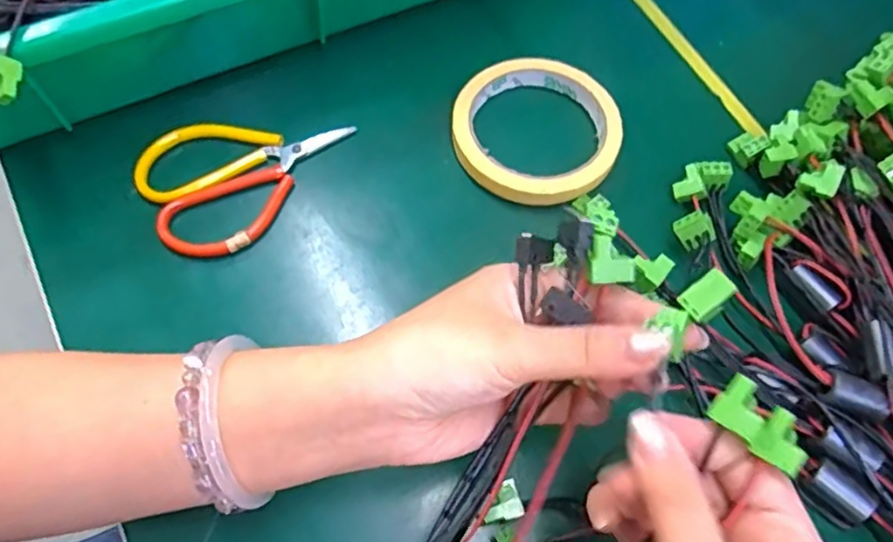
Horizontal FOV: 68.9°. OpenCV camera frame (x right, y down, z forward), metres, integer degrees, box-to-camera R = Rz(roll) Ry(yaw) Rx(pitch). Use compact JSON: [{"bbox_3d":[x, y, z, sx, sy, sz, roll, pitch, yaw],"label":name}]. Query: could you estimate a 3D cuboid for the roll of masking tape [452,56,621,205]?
[{"bbox_3d":[0.052,-0.081,0.372,0.090,0.020,0.096,2,62,-4],"label":"roll of masking tape"}]

